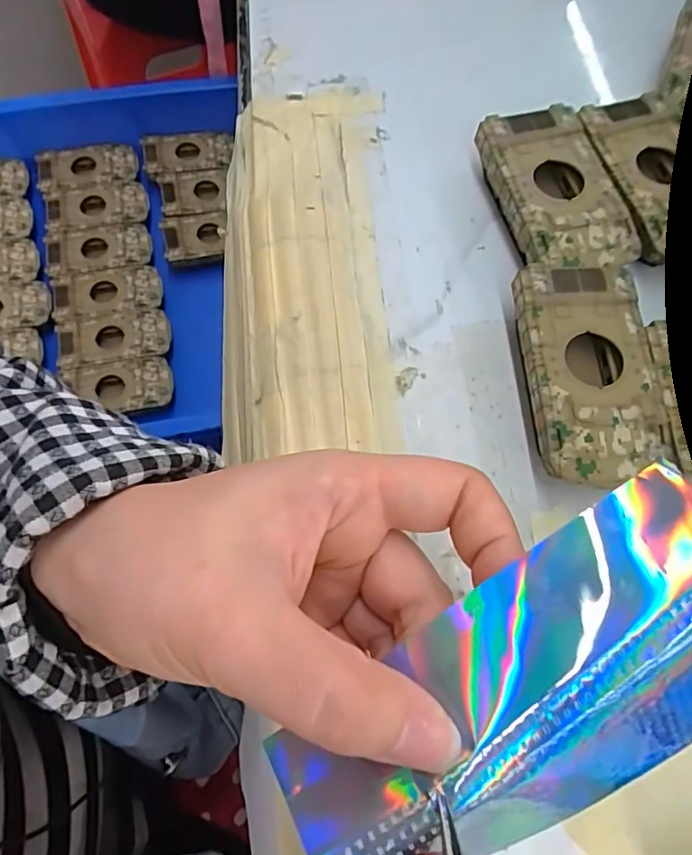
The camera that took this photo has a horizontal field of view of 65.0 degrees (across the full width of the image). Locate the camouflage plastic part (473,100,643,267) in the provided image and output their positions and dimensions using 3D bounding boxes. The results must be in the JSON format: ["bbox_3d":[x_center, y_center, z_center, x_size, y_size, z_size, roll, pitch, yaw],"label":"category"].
[{"bbox_3d":[0.101,-0.110,0.270,0.050,0.028,0.094,-12,69,-7],"label":"camouflage plastic part"}]

